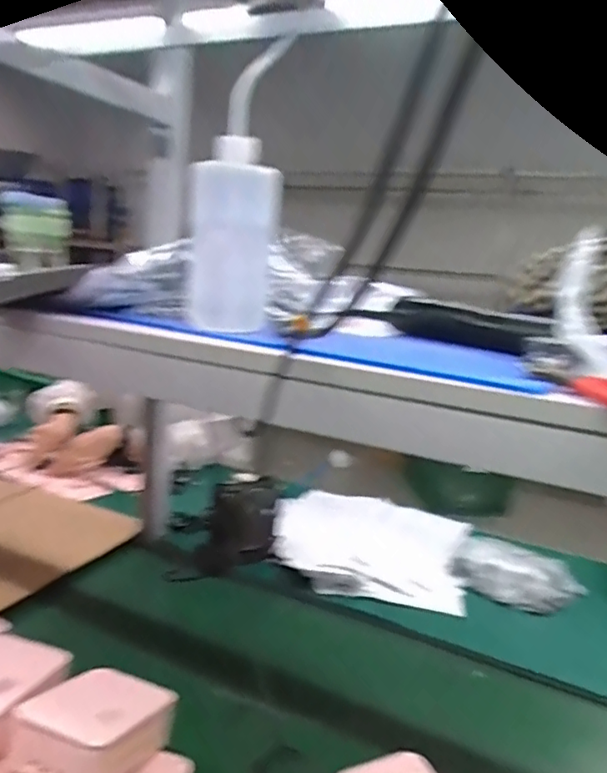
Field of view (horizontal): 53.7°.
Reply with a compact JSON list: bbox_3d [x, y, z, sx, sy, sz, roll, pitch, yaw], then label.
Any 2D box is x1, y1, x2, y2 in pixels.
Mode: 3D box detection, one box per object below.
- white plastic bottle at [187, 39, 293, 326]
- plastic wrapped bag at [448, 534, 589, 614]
[{"bbox_3d":[-0.062,-0.168,0.553,0.079,0.236,0.064,3,12,-6],"label":"white plastic bottle"},{"bbox_3d":[0.364,0.323,1.034,0.210,0.052,0.148,14,18,35],"label":"plastic wrapped bag"}]

